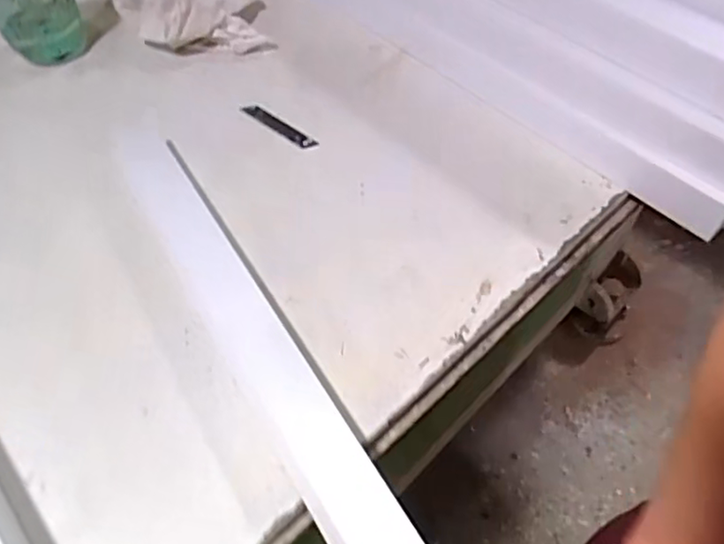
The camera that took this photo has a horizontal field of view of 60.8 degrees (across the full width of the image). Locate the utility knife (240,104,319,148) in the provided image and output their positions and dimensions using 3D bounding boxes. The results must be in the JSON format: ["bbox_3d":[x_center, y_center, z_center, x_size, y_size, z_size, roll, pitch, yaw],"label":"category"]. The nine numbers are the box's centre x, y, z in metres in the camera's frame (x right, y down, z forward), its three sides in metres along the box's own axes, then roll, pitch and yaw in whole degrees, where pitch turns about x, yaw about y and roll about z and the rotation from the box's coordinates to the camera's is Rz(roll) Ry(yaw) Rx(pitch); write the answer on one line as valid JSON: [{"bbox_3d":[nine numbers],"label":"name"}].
[{"bbox_3d":[-0.088,-0.157,0.667,0.105,0.006,0.016,35,63,24],"label":"utility knife"}]

